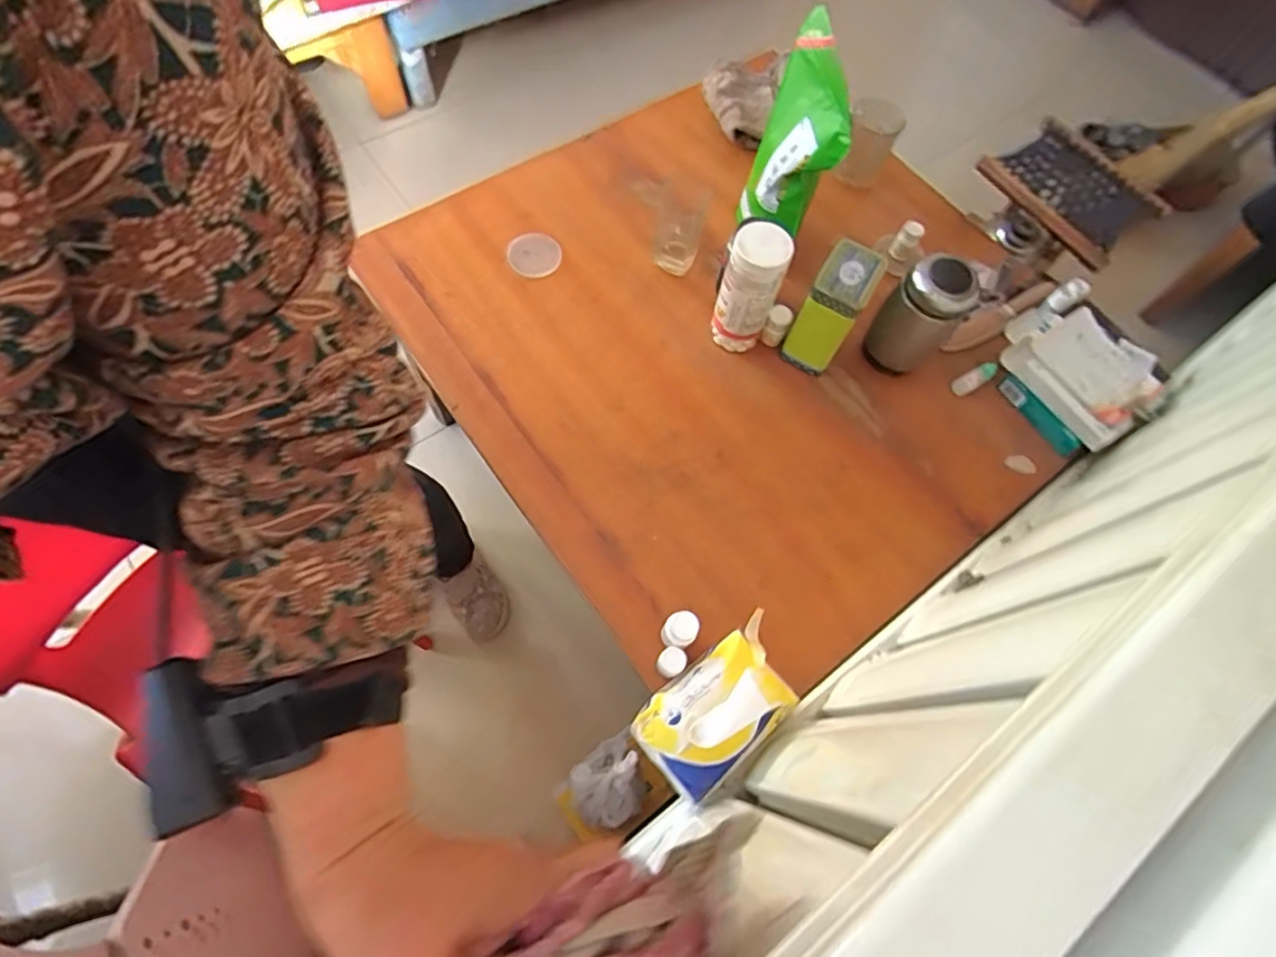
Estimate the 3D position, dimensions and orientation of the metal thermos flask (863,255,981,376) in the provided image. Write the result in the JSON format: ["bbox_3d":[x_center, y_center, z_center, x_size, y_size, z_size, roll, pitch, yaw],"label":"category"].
[{"bbox_3d":[0.343,-0.196,0.758,0.080,0.148,0.085,1,69,-2],"label":"metal thermos flask"}]

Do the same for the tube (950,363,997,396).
[{"bbox_3d":[0.441,-0.131,0.807,0.072,0.016,0.022,-29,73,-12],"label":"tube"}]

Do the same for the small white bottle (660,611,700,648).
[{"bbox_3d":[0.042,0.160,0.644,0.034,0.067,0.032,1,67,-3],"label":"small white bottle"}]

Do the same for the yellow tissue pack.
[{"bbox_3d":[0.086,0.219,0.608,0.179,0.086,0.097,-34,74,-16],"label":"yellow tissue pack"}]

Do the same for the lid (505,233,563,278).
[{"bbox_3d":[-0.143,-0.307,0.851,0.075,0.012,0.067,7,69,1],"label":"lid"}]

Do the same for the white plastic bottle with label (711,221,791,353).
[{"bbox_3d":[0.133,-0.226,0.750,0.068,0.161,0.072,22,70,6],"label":"white plastic bottle with label"}]

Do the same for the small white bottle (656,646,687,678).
[{"bbox_3d":[0.033,0.189,0.637,0.027,0.052,0.026,1,67,-3],"label":"small white bottle"}]

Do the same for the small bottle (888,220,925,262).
[{"bbox_3d":[0.380,-0.336,0.881,0.031,0.052,0.030,38,72,12],"label":"small bottle"}]

